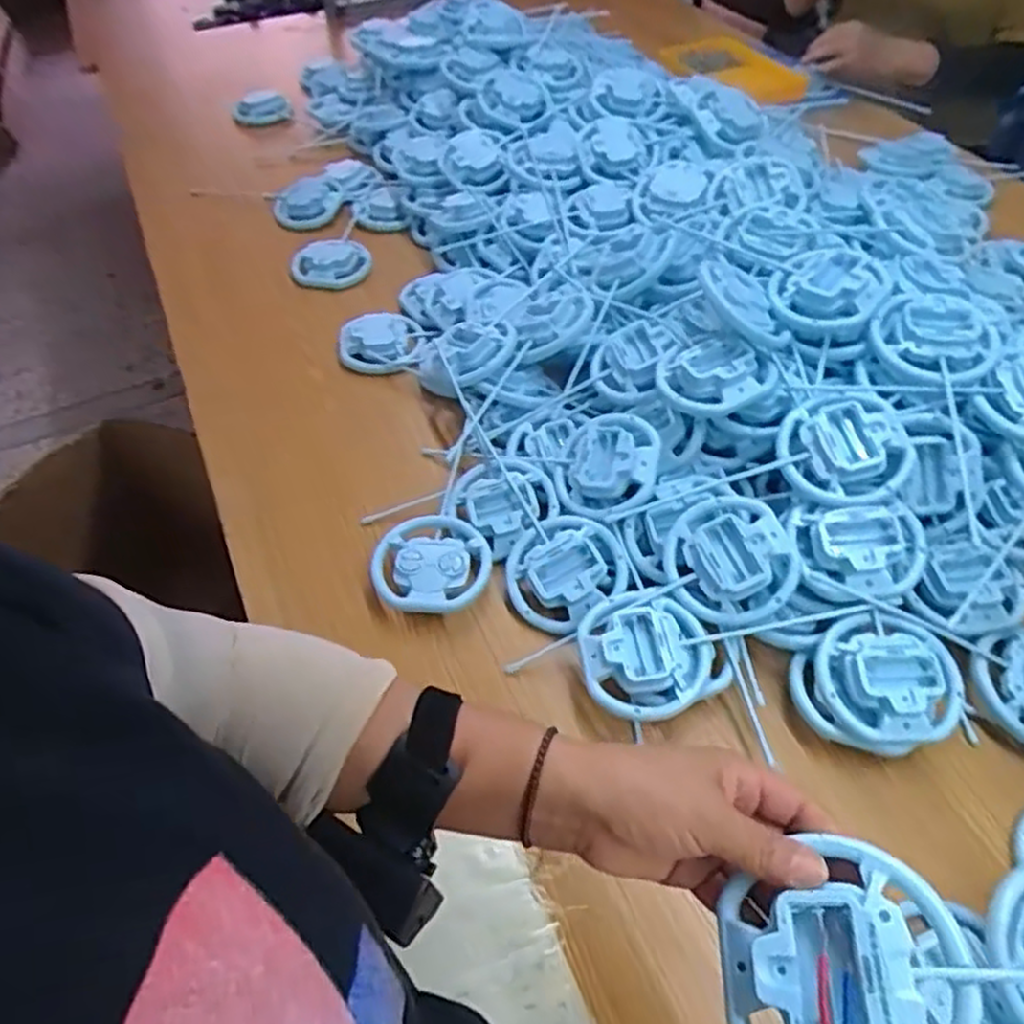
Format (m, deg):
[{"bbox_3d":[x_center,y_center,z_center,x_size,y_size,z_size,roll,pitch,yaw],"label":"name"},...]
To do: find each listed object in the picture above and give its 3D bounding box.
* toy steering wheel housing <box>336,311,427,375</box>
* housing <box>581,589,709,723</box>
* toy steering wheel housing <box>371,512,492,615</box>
[{"bbox_3d":[-0.161,-0.207,0.927,0.105,0.034,0.092,-11,51,-7],"label":"toy steering wheel housing"},{"bbox_3d":[0.103,0.109,0.594,0.099,0.030,0.097,-1,50,1],"label":"housing"},{"bbox_3d":[-0.073,0.044,0.689,0.103,0.020,0.103,0,51,2],"label":"toy steering wheel housing"}]

